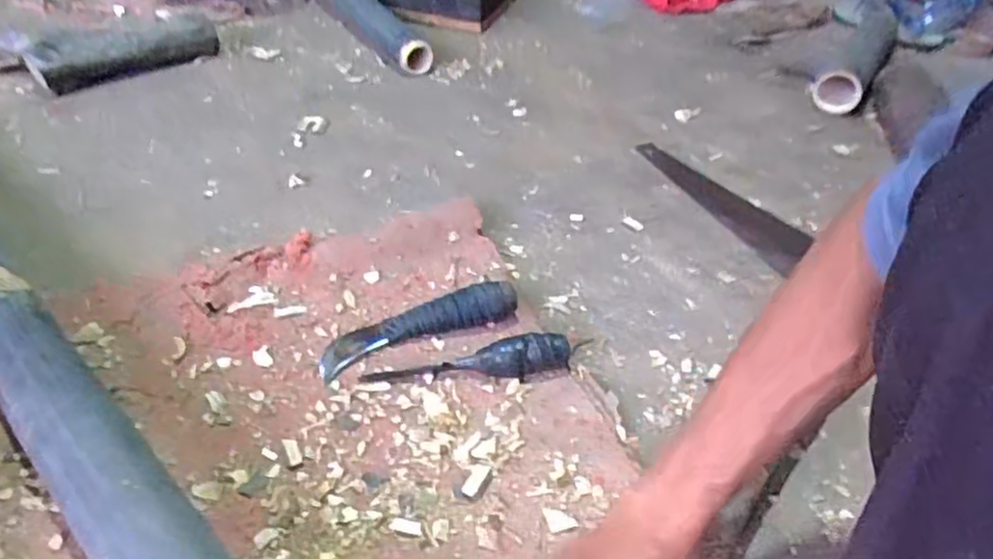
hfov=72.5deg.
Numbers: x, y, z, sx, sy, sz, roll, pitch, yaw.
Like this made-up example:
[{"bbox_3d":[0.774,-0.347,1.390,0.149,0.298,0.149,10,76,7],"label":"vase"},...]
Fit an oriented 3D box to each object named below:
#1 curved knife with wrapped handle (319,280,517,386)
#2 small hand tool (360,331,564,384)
[{"bbox_3d":[-0.082,0.039,0.692,0.209,0.038,0.063,-16,43,-21],"label":"curved knife with wrapped handle"},{"bbox_3d":[-0.027,0.081,0.653,0.197,0.035,0.031,-6,41,-10],"label":"small hand tool"}]

